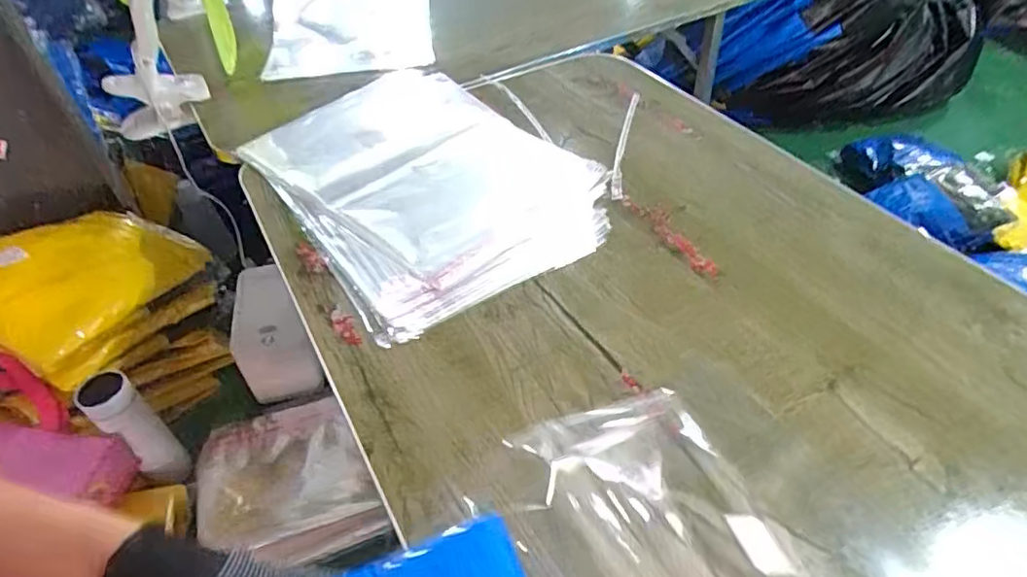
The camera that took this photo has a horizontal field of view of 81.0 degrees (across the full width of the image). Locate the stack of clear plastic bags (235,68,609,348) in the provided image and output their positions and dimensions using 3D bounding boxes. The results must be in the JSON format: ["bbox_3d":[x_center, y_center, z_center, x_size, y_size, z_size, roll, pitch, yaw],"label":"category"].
[{"bbox_3d":[-0.116,-0.145,0.716,0.308,0.023,0.444,-28,50,-23],"label":"stack of clear plastic bags"}]

